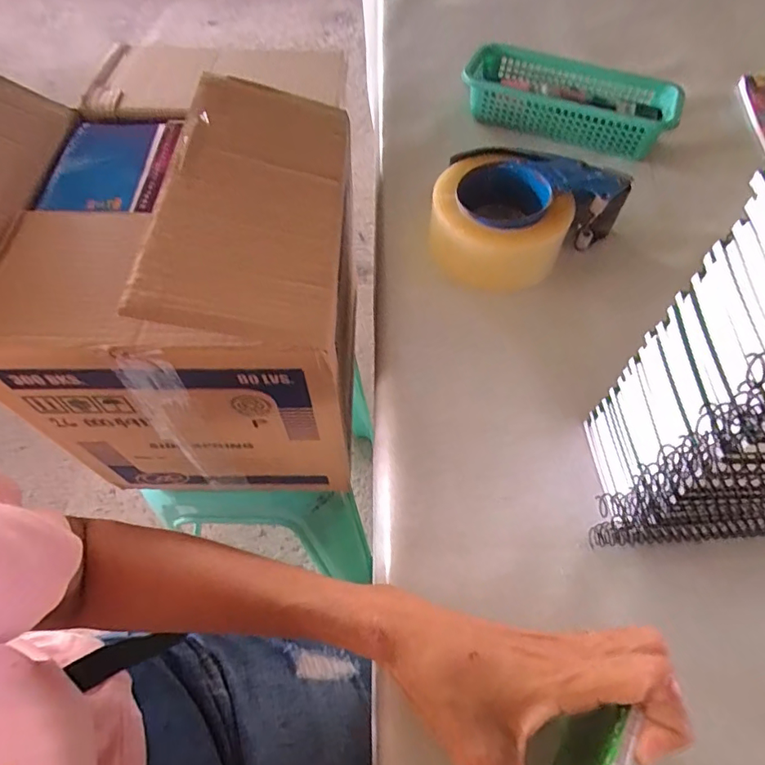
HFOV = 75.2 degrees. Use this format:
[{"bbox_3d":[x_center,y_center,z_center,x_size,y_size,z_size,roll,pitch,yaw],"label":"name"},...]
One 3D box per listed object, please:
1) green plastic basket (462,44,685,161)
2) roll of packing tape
[{"bbox_3d":[0.202,-0.309,0.538,0.220,0.042,0.089,21,60,11],"label":"green plastic basket"},{"bbox_3d":[0.101,-0.140,0.441,0.114,0.059,0.115,1,58,-1],"label":"roll of packing tape"}]

